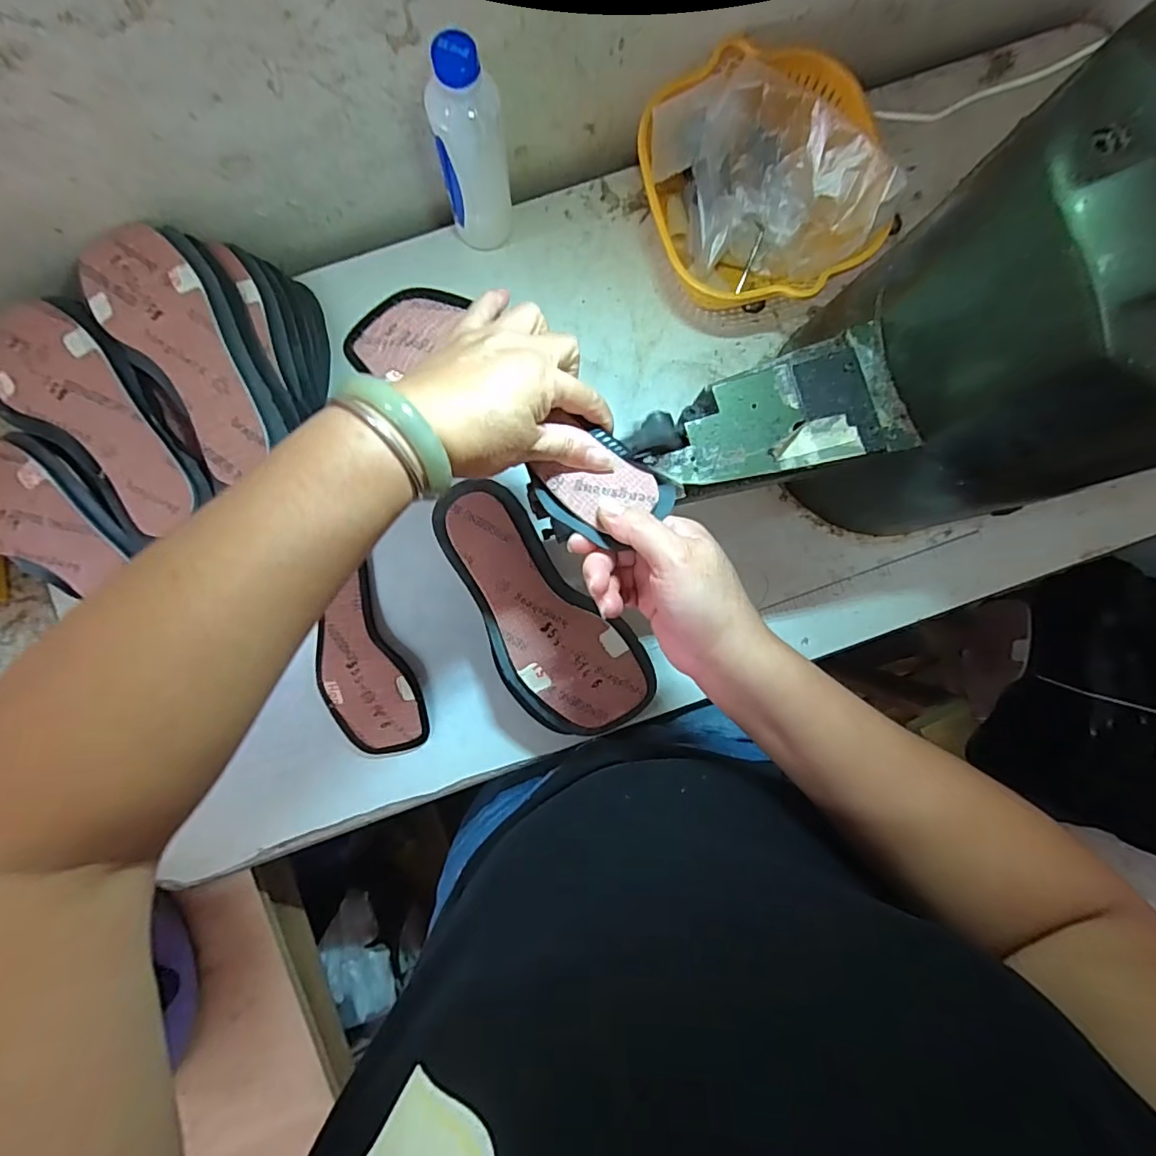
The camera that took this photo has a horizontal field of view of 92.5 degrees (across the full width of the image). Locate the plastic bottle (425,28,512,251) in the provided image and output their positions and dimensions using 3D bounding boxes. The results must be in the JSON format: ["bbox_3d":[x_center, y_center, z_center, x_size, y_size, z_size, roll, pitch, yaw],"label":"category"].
[{"bbox_3d":[-0.087,-0.350,0.455,0.050,0.168,0.058,40,87,1],"label":"plastic bottle"}]

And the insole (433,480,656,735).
[{"bbox_3d":[-0.040,0.033,0.470,0.104,0.025,0.241,-40,89,-2],"label":"insole"}]

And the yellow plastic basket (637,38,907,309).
[{"bbox_3d":[0.161,-0.343,0.503,0.196,0.102,0.208,0,87,-1],"label":"yellow plastic basket"}]

